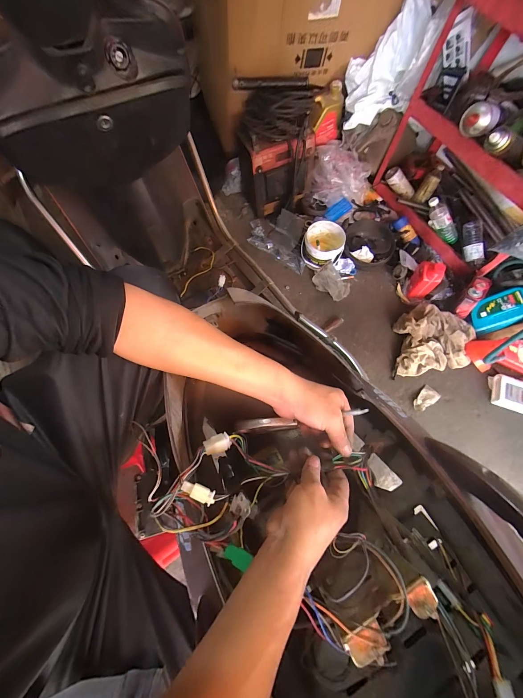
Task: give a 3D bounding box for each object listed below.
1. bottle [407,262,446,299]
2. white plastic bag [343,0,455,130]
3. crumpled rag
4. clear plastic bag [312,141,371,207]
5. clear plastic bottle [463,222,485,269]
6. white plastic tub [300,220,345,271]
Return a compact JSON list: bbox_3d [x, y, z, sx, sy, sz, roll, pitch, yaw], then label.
[{"bbox_3d":[0.670,-0.291,1.109,0.075,0.181,0.089,13,71,4],"label":"bottle"},{"bbox_3d":[0.452,-1.038,0.998,0.256,0.337,0.196,17,71,6],"label":"white plastic bag"},{"bbox_3d":[0.687,-0.036,1.093,0.265,0.098,0.291,6,70,2],"label":"crumpled rag"},{"bbox_3d":[0.357,-0.799,1.268,0.251,0.179,0.170,41,75,13],"label":"clear plastic bag"},{"bbox_3d":[0.861,-0.425,1.112,0.054,0.060,0.180,-11,93,-4],"label":"clear plastic bottle"},{"bbox_3d":[0.264,-0.446,1.195,0.170,0.154,0.171,0,70,0],"label":"white plastic tub"}]

